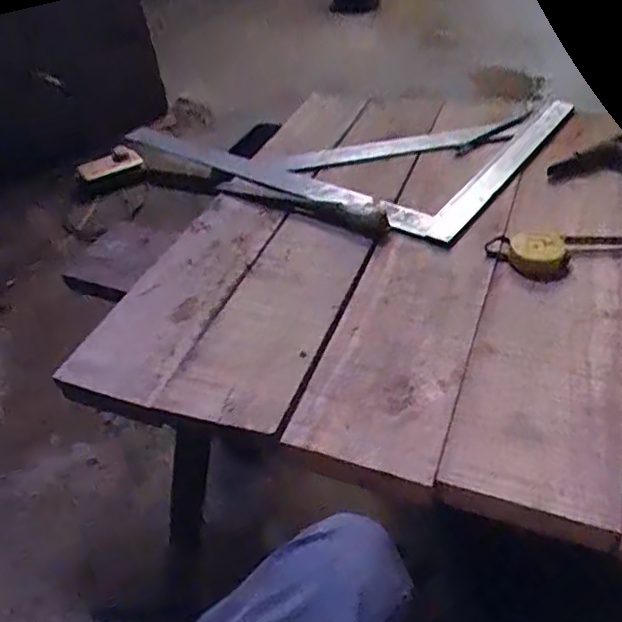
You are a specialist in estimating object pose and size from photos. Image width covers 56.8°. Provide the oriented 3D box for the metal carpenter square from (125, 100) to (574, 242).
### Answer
[{"bbox_3d":[0.026,-0.290,0.899,0.595,0.019,0.360,25,52,31],"label":"metal carpenter square"}]

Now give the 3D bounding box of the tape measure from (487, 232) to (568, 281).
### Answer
[{"bbox_3d":[0.234,-0.063,0.621,0.082,0.027,0.063,9,45,18],"label":"tape measure"}]

